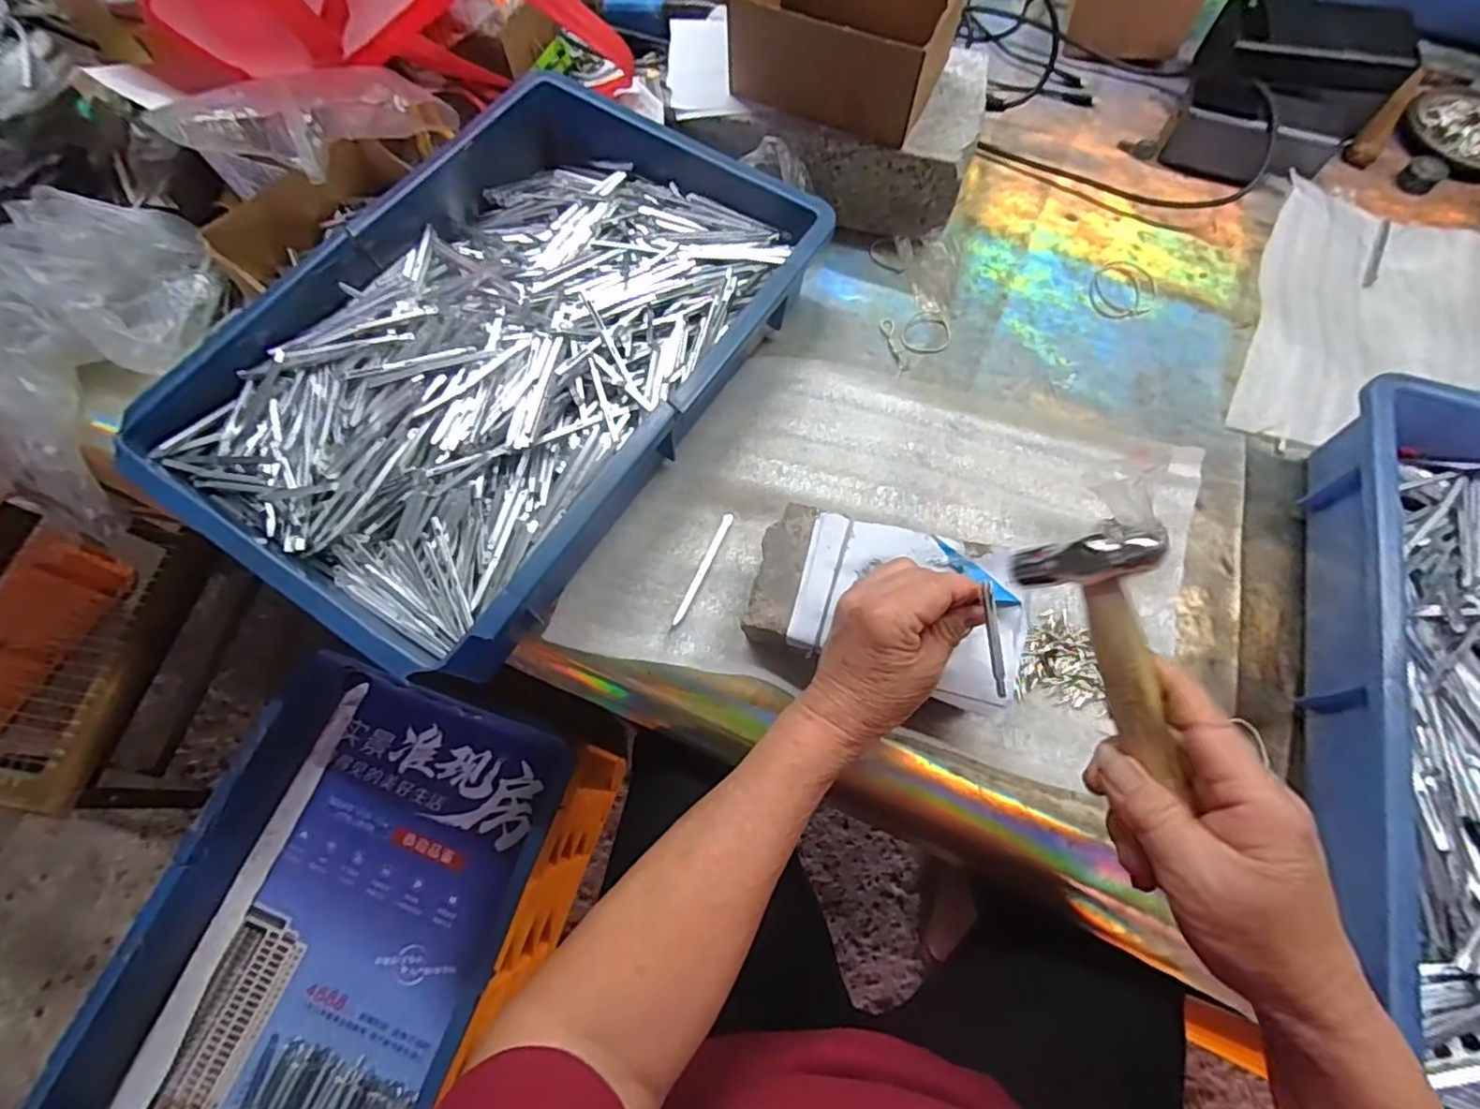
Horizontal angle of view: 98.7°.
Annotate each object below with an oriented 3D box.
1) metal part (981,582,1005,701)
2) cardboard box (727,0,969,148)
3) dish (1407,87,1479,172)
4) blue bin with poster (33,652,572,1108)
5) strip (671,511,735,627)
[{"bbox_3d":[0.129,0.043,0.322,0.006,0.005,0.057,-1,78,0],"label":"metal part"},{"bbox_3d":[0.080,-0.397,0.484,0.145,0.075,0.112,22,69,9],"label":"cardboard box"},{"bbox_3d":[0.705,-0.404,0.610,0.115,0.014,0.116,0,68,0],"label":"dish"},{"bbox_3d":[-0.371,0.336,0.568,0.275,0.089,0.440,20,69,8],"label":"blue bin with poster"},{"bbox_3d":[-0.026,0.009,0.445,0.007,0.004,0.088,23,70,9],"label":"strip"}]

